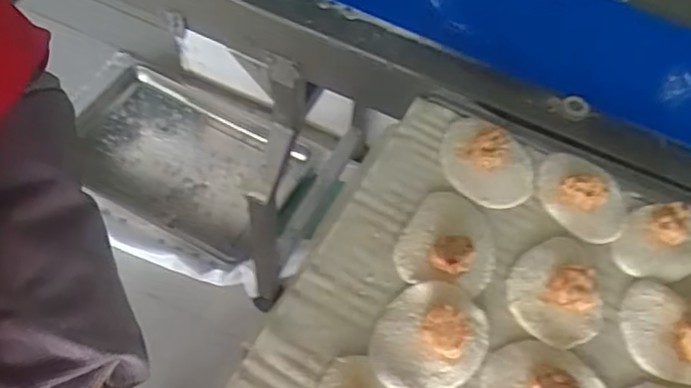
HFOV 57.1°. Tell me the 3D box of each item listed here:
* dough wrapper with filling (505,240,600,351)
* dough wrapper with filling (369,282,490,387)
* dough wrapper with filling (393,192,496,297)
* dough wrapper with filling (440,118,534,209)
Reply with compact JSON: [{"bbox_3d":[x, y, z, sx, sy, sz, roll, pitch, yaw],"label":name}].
[{"bbox_3d":[0.199,0.083,0.574,0.098,0.033,0.089,-30,66,-20],"label":"dough wrapper with filling"},{"bbox_3d":[0.073,0.119,0.542,0.107,0.032,0.088,-33,67,-21],"label":"dough wrapper with filling"},{"bbox_3d":[0.098,0.039,0.594,0.090,0.033,0.099,14,60,4],"label":"dough wrapper with filling"},{"bbox_3d":[0.145,-0.037,0.647,0.109,0.037,0.092,41,64,19],"label":"dough wrapper with filling"}]

